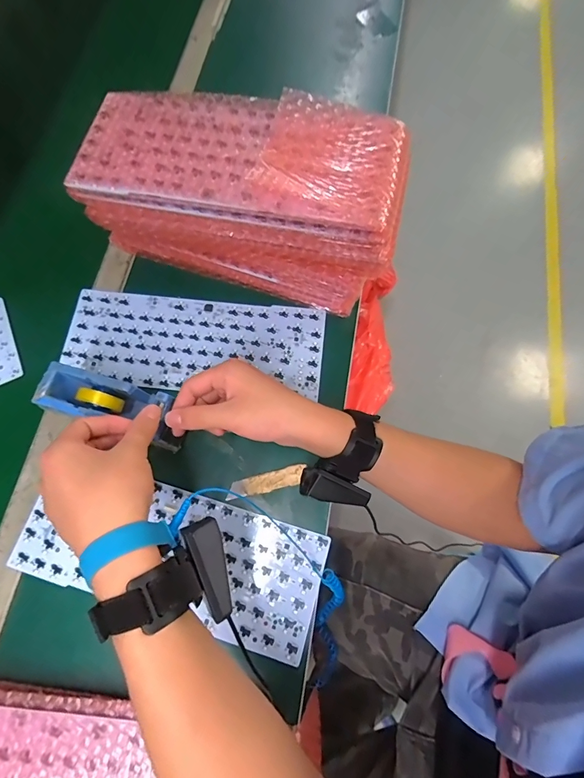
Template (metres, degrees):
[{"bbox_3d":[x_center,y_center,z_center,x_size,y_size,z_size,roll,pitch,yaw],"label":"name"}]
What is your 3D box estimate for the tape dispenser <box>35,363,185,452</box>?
[{"bbox_3d":[-0.181,0.022,0.397,0.135,0.075,0.051,17,74,6],"label":"tape dispenser"}]

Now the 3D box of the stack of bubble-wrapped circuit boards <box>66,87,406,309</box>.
[{"bbox_3d":[-0.054,-0.204,0.426,0.316,0.166,0.122,13,74,5],"label":"stack of bubble-wrapped circuit boards"}]

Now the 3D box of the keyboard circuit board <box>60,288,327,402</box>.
[{"bbox_3d":[-0.118,-0.059,0.464,0.309,0.004,0.121,5,73,2],"label":"keyboard circuit board"}]

